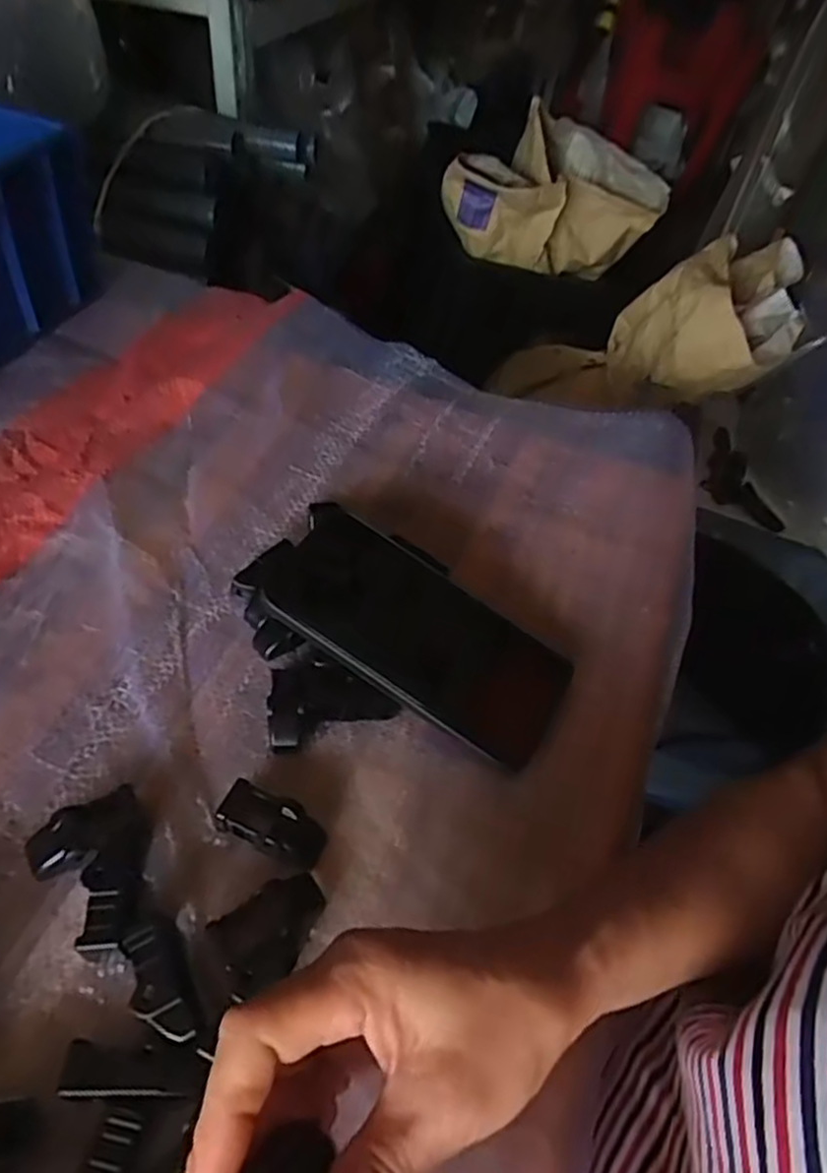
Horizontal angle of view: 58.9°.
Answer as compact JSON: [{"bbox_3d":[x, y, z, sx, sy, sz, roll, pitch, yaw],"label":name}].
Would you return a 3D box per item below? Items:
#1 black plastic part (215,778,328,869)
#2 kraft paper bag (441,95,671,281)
[{"bbox_3d":[-0.065,0.111,0.339,0.048,0.016,0.022,21,52,11],"label":"black plastic part"},{"bbox_3d":[0.206,-0.607,1.140,0.382,0.196,0.146,-7,60,-26],"label":"kraft paper bag"}]

